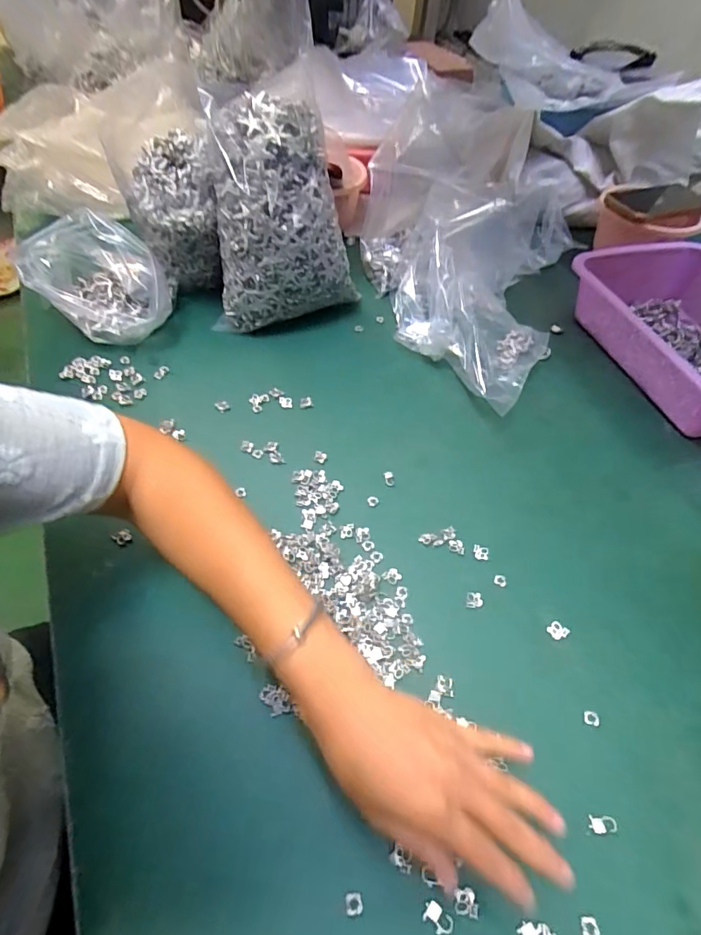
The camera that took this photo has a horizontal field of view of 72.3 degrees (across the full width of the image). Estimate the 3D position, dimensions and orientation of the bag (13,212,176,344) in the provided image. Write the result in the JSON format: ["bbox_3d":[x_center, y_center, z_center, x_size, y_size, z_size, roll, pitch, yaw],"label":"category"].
[{"bbox_3d":[-0.288,-0.207,0.558,0.140,0.114,0.133,-25,58,-20],"label":"bag"}]

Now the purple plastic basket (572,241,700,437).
[{"bbox_3d":[0.429,-0.165,0.595,0.205,0.079,0.309,-19,56,-17],"label":"purple plastic basket"}]

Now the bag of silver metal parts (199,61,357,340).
[{"bbox_3d":[-0.079,-0.285,0.561,0.165,0.224,0.134,0,53,-4],"label":"bag of silver metal parts"}]

